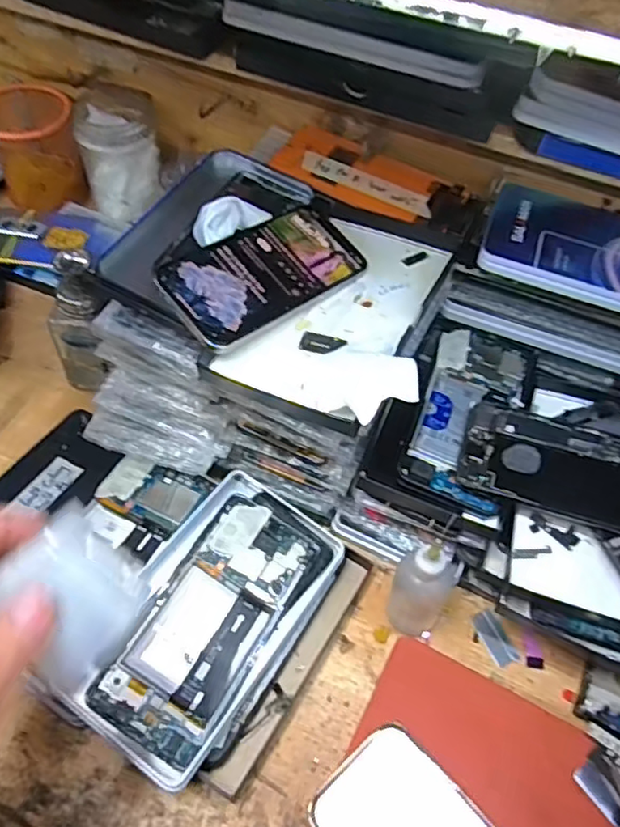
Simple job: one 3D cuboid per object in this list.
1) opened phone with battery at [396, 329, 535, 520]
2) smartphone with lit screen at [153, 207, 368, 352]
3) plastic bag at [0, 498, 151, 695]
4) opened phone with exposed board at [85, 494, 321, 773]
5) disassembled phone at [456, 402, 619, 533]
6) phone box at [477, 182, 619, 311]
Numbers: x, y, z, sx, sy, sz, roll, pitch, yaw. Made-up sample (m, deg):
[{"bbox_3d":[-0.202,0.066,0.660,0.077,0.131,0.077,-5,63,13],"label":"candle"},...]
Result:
[{"bbox_3d":[0.123,-0.003,0.474,0.074,0.010,0.158,20,56,9],"label":"opened phone with battery"},{"bbox_3d":[-0.032,-0.099,0.432,0.143,0.012,0.074,-35,79,-31],"label":"smartphone with lit screen"},{"bbox_3d":[-0.101,0.078,0.268,0.058,0.009,0.058,50,54,-14],"label":"plastic bag"},{"bbox_3d":[-0.061,0.130,0.398,0.071,0.006,0.160,32,57,4],"label":"opened phone with exposed board"},{"bbox_3d":[0.186,0.039,0.436,0.153,0.006,0.075,15,58,14],"label":"disassembled phone"},{"bbox_3d":[0.226,-0.120,0.474,0.183,0.017,0.106,18,55,8],"label":"phone box"}]

